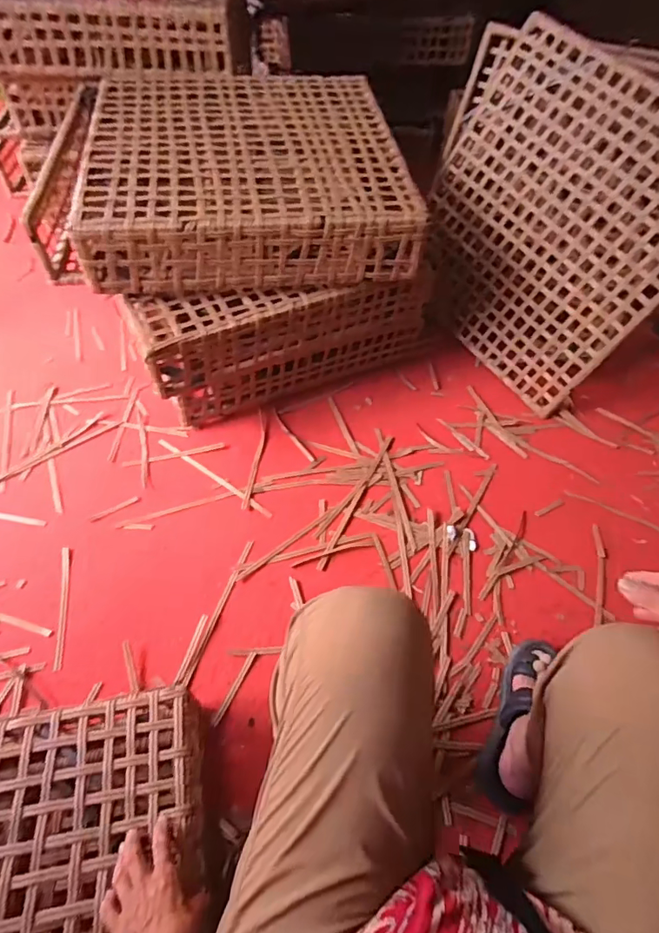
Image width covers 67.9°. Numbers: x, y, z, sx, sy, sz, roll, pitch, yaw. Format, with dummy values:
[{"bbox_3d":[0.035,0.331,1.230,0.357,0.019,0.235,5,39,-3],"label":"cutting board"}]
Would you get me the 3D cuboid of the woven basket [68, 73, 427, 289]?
[{"bbox_3d":[-0.179,-0.656,1.090,0.635,0.140,0.653,-5,58,-8],"label":"woven basket"}]

